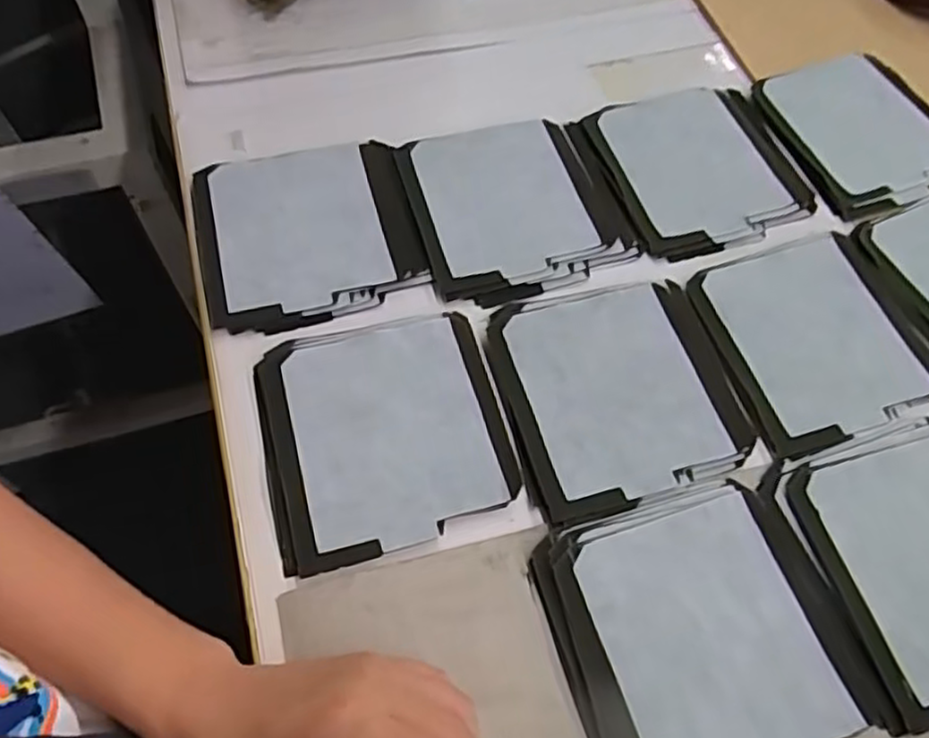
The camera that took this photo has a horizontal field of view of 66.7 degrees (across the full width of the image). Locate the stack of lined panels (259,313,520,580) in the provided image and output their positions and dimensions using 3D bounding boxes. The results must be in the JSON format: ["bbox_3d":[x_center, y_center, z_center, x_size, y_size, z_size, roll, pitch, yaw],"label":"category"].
[{"bbox_3d":[-0.046,0.033,0.407,0.135,0.007,0.139,-12,62,-10],"label":"stack of lined panels"}]

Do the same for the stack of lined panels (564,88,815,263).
[{"bbox_3d":[0.172,-0.153,0.524,0.145,0.009,0.144,-15,62,-11],"label":"stack of lined panels"}]

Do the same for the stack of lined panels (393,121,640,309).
[{"bbox_3d":[0.037,-0.116,0.501,0.143,0.010,0.147,-13,62,-10],"label":"stack of lined panels"}]

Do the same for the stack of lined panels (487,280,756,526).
[{"bbox_3d":[0.094,0.012,0.432,0.136,0.007,0.142,-11,62,-9],"label":"stack of lined panels"}]

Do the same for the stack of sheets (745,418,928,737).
[{"bbox_3d":[0.247,0.106,0.386,0.141,0.006,0.141,-14,62,-11],"label":"stack of sheets"}]

